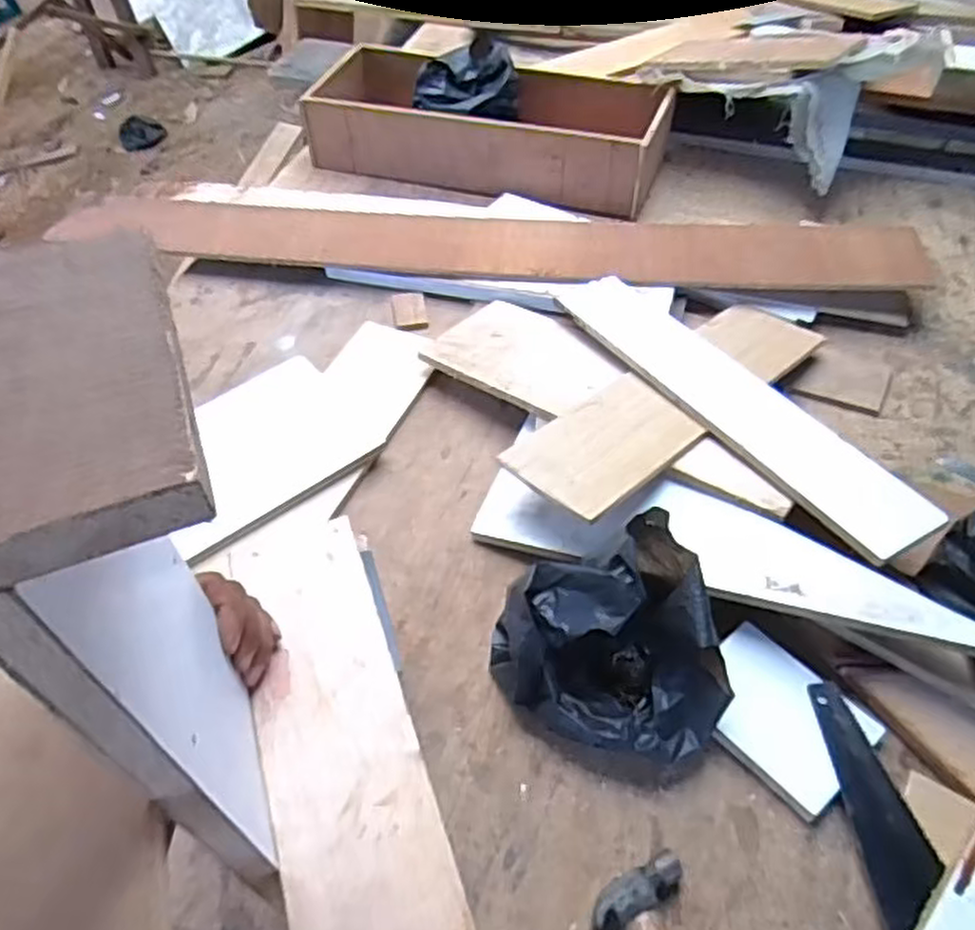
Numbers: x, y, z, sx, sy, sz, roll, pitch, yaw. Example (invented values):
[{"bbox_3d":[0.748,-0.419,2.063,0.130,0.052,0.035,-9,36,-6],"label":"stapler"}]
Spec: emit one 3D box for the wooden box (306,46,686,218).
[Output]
[{"bbox_3d":[0.004,-0.562,1.264,0.575,0.116,0.260,15,49,16],"label":"wooden box"}]

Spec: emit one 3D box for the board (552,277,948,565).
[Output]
[{"bbox_3d":[0.262,-0.080,0.853,0.112,0.014,0.497,-21,49,-23],"label":"board"}]

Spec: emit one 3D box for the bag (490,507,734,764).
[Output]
[{"bbox_3d":[0.106,0.159,0.658,0.174,0.140,0.177,-15,48,-12],"label":"bag"}]

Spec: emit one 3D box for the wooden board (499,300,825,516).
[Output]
[{"bbox_3d":[0.212,-0.079,0.859,0.127,0.014,0.442,33,49,33],"label":"wooden board"}]

